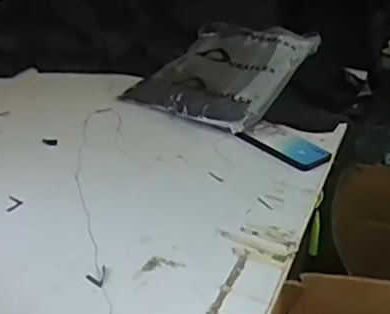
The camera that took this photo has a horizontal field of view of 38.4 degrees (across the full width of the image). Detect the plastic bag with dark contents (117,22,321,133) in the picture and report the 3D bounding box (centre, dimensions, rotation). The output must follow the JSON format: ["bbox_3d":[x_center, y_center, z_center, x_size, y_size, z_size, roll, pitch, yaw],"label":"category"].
[{"bbox_3d":[0.056,-0.173,1.094,0.265,0.070,0.332,18,47,30],"label":"plastic bag with dark contents"}]

